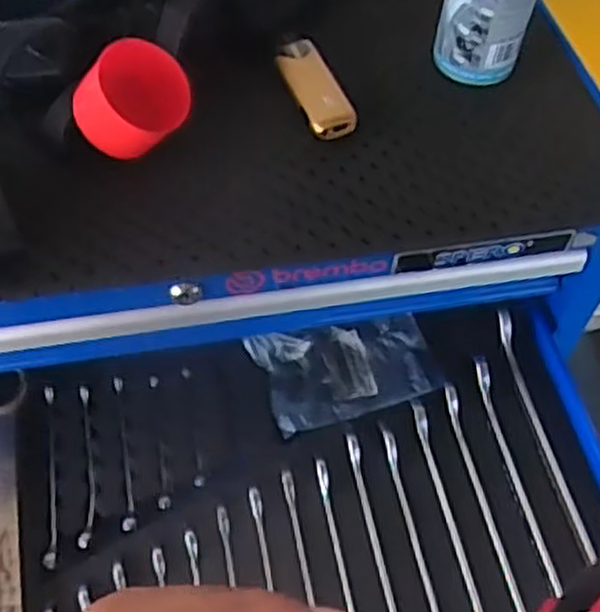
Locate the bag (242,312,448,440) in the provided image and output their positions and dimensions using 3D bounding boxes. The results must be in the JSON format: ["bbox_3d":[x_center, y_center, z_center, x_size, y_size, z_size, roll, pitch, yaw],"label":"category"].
[{"bbox_3d":[0.037,0.048,0.639,0.134,0.014,0.089,-13,56,-12],"label":"bag"}]

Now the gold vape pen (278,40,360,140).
[{"bbox_3d":[0.011,-0.162,0.591,0.038,0.017,0.092,-14,56,-13],"label":"gold vape pen"}]

